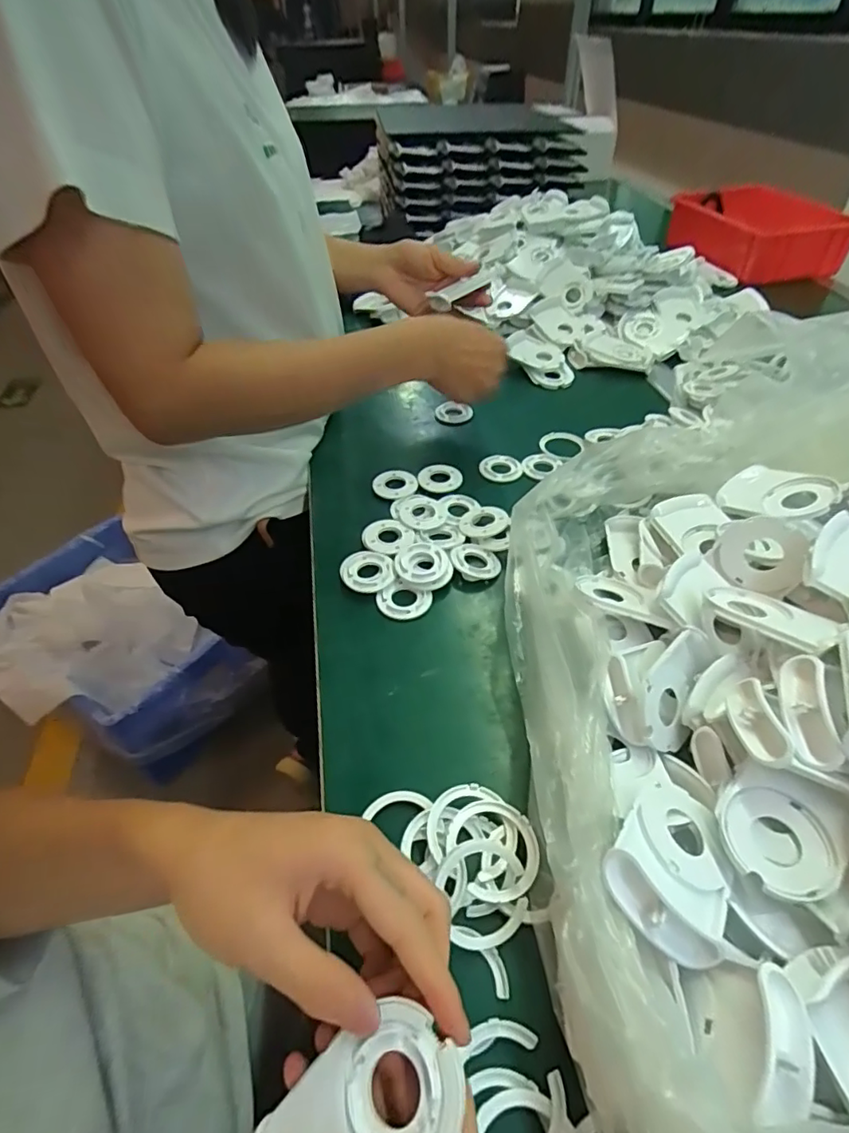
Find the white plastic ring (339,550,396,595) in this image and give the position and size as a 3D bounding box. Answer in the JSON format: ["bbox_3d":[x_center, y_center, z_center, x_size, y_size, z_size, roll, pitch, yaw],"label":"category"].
[{"bbox_3d":[-0.047,0.004,0.453,0.044,0.008,0.045,0,46,0],"label":"white plastic ring"}]

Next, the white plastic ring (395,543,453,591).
[{"bbox_3d":[-0.001,0.000,0.451,0.045,0.014,0.044,0,46,0],"label":"white plastic ring"}]

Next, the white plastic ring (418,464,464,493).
[{"bbox_3d":[0.016,-0.090,0.552,0.040,0.008,0.040,0,46,0],"label":"white plastic ring"}]

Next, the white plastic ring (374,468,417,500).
[{"bbox_3d":[-0.029,-0.083,0.541,0.038,0.006,0.041,26,58,13],"label":"white plastic ring"}]

